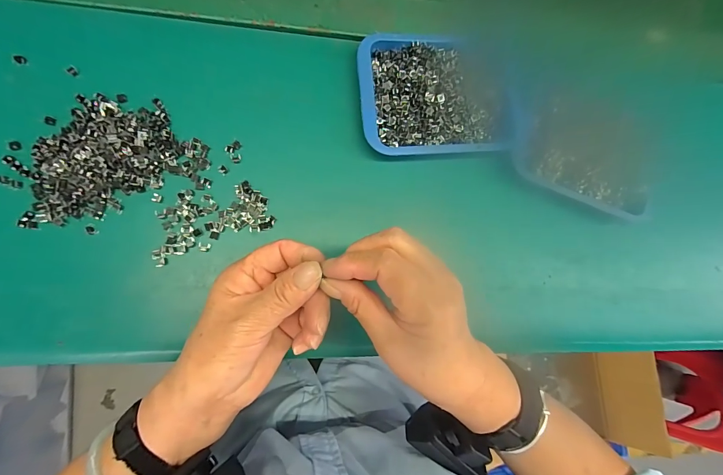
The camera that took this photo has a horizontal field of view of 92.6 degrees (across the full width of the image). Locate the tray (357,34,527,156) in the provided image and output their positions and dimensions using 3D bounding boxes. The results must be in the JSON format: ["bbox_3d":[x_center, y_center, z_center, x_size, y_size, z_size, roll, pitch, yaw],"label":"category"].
[{"bbox_3d":[0.076,-0.136,0.335,0.155,0.027,0.116,-4,85,-9],"label":"tray"}]

